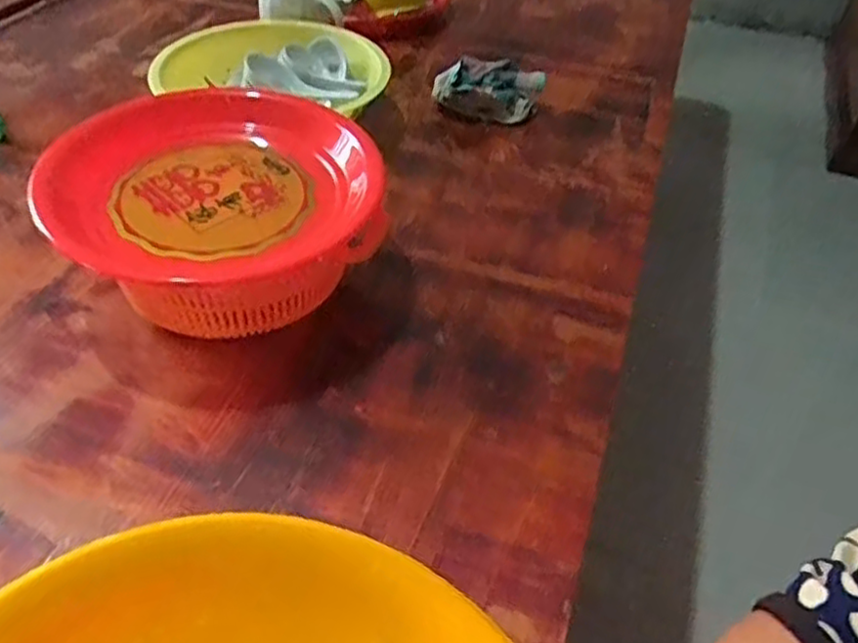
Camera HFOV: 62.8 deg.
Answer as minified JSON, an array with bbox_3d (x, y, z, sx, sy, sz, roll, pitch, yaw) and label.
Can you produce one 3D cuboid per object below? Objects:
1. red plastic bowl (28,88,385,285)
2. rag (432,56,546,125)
[{"bbox_3d":[-0.175,-0.120,0.573,0.248,0.048,0.248,2,44,-2],"label":"red plastic bowl"},{"bbox_3d":[0.069,-0.273,0.826,0.127,0.053,0.060,10,45,7],"label":"rag"}]

